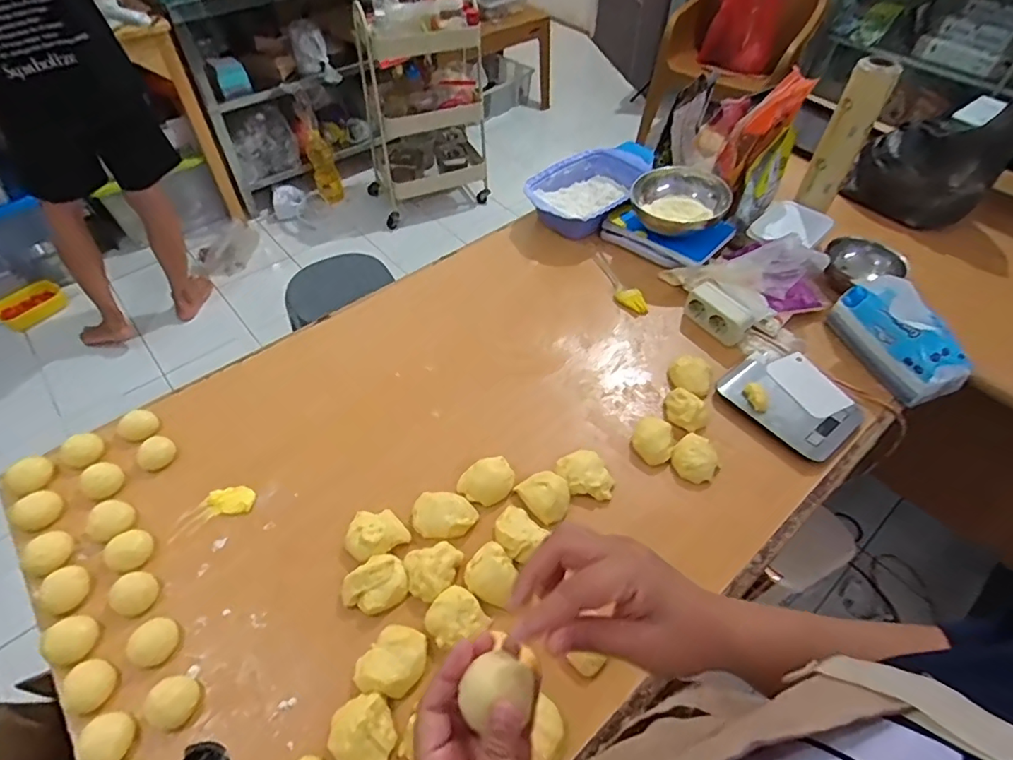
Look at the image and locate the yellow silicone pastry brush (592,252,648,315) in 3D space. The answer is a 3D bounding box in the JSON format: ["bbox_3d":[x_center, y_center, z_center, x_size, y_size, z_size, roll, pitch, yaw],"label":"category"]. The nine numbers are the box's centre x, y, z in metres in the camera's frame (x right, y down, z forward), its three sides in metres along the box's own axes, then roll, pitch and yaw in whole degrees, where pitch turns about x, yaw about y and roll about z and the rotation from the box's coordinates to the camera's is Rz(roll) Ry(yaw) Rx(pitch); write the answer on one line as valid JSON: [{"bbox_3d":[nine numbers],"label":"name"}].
[{"bbox_3d":[0.196,-0.181,0.961,0.037,0.023,0.165,-18,54,-15],"label":"yellow silicone pastry brush"}]

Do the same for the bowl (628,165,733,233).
[{"bbox_3d":[0.321,-0.335,0.997,0.169,0.053,0.169,1,51,-1],"label":"bowl"}]

